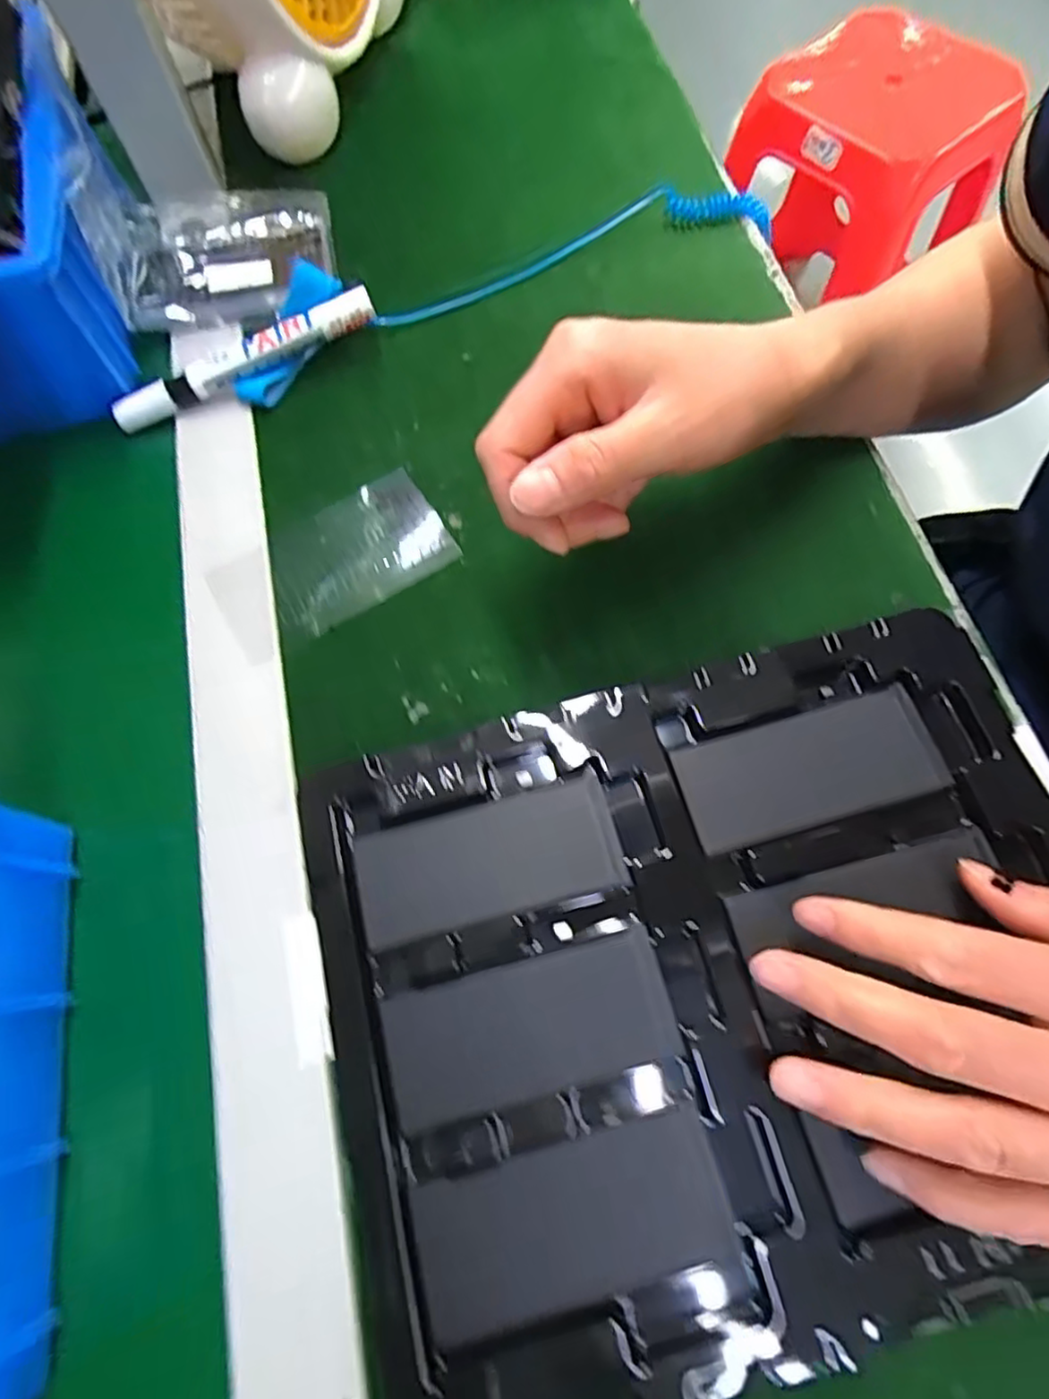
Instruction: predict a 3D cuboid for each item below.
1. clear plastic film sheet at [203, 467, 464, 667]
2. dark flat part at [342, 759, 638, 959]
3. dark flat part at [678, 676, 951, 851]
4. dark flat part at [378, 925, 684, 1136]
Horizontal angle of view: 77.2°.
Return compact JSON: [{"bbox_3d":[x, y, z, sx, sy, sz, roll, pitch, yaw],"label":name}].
[{"bbox_3d":[-0.091,-0.065,0.310,0.107,0.009,0.061,-31,71,-10],"label":"clear plastic film sheet"},{"bbox_3d":[-0.014,0.061,0.249,0.098,0.004,0.042,-15,69,-4],"label":"dark flat part"},{"bbox_3d":[0.111,0.026,0.256,0.098,0.005,0.043,-15,69,-4],"label":"dark flat part"},{"bbox_3d":[0.001,0.114,0.229,0.099,0.004,0.042,-14,69,-4],"label":"dark flat part"}]

